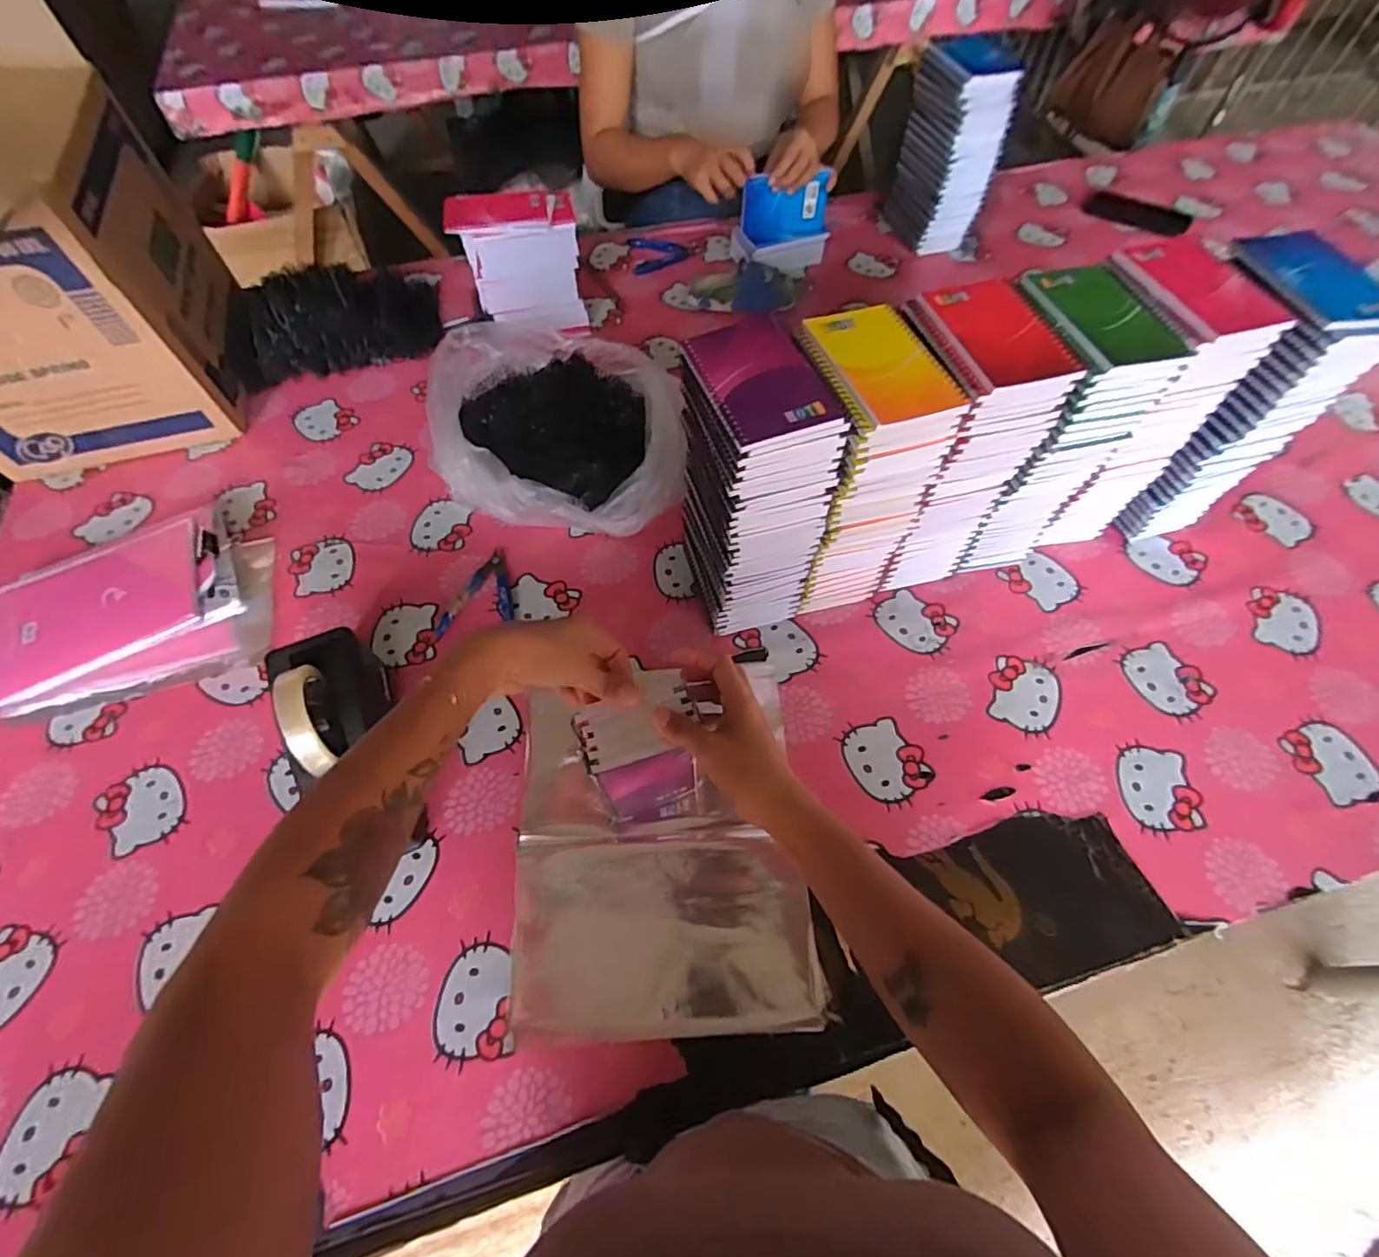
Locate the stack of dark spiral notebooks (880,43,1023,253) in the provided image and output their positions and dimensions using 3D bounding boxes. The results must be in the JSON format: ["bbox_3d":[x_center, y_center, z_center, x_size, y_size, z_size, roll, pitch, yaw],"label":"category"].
[{"bbox_3d":[0.406,-0.745,0.965,0.105,0.240,0.147,-12,60,-7],"label":"stack of dark spiral notebooks"}]

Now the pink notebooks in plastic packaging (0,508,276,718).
[{"bbox_3d":[-0.615,-0.032,0.667,0.282,0.039,0.217,-16,60,-9],"label":"pink notebooks in plastic packaging"}]

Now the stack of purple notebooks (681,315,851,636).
[{"bbox_3d":[0.057,-0.122,0.585,0.097,0.287,0.131,-15,60,-8],"label":"stack of purple notebooks"}]

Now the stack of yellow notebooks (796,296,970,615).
[{"bbox_3d":[0.150,-0.138,0.591,0.101,0.273,0.122,-17,61,-10],"label":"stack of yellow notebooks"}]

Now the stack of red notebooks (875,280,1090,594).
[{"bbox_3d":[0.252,-0.168,0.609,0.100,0.271,0.128,-8,60,-4],"label":"stack of red notebooks"}]

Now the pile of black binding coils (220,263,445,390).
[{"bbox_3d":[-0.512,-0.452,0.880,0.283,0.084,0.170,-18,61,-10],"label":"pile of black binding coils"}]

